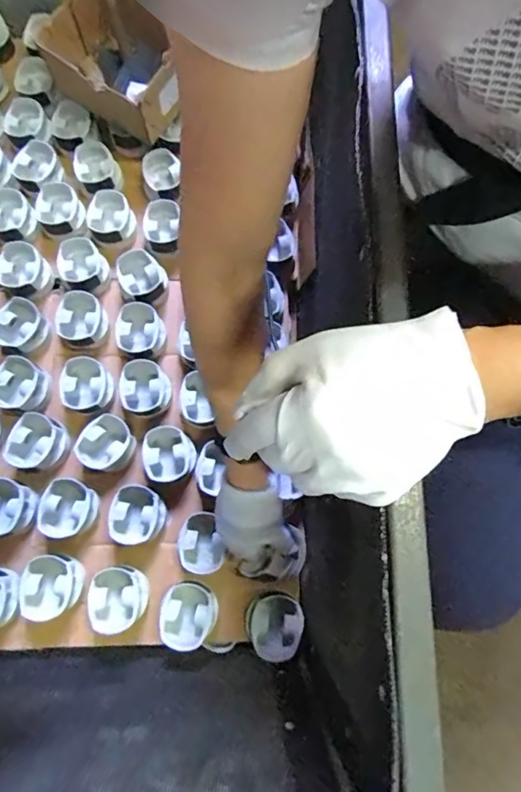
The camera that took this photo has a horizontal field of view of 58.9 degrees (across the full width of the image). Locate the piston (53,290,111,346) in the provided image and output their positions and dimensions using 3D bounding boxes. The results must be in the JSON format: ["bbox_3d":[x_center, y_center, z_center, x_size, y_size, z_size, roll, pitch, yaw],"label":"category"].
[{"bbox_3d":[-0.272,-0.114,0.704,0.067,0.048,0.078,-15,76,-4],"label":"piston"}]

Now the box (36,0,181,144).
[{"bbox_3d":[-0.220,-0.532,0.740,0.207,0.100,0.164,30,77,7],"label":"box"}]

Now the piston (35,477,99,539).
[{"bbox_3d":[-0.263,0.158,0.637,0.069,0.049,0.078,27,77,6],"label":"piston"}]

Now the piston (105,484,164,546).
[{"bbox_3d":[-0.169,0.164,0.634,0.070,0.049,0.076,0,76,-1],"label":"piston"}]

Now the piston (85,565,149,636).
[{"bbox_3d":[-0.187,0.266,0.611,0.076,0.052,0.078,0,76,-1],"label":"piston"}]

